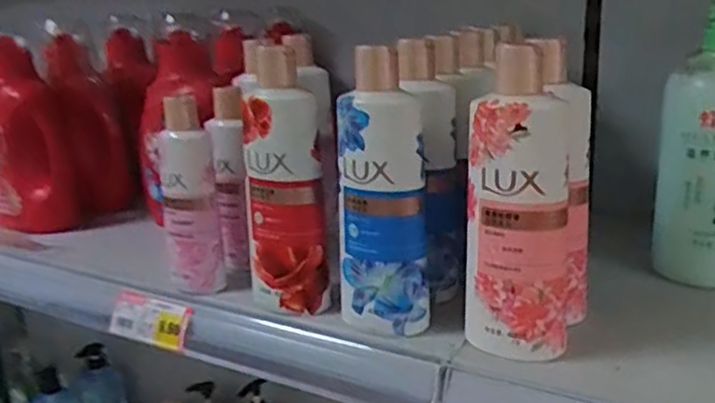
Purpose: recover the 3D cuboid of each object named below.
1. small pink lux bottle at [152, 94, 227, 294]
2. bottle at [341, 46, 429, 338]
[{"bbox_3d":[-0.145,-0.004,0.583,0.047,0.165,0.040,-7,18,-19],"label":"small pink lux bottle"},{"bbox_3d":[0.019,-0.004,0.493,0.062,0.203,0.041,-1,17,2],"label":"bottle"}]

